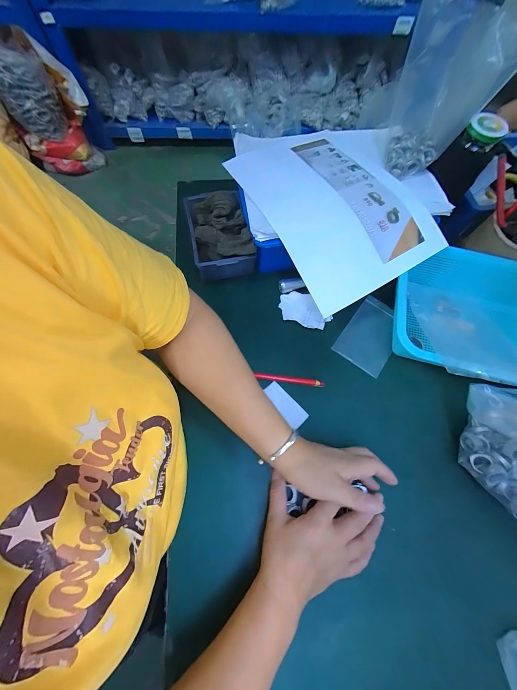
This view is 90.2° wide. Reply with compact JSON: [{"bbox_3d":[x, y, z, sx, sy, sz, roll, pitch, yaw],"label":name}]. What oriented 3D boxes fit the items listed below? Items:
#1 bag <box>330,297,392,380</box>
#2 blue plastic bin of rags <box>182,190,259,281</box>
[{"bbox_3d":[0.181,-0.016,0.412,0.077,0.005,0.118,36,71,8],"label":"bag"},{"bbox_3d":[-0.065,-0.181,0.423,0.090,0.065,0.146,-12,69,-7],"label":"blue plastic bin of rags"}]

